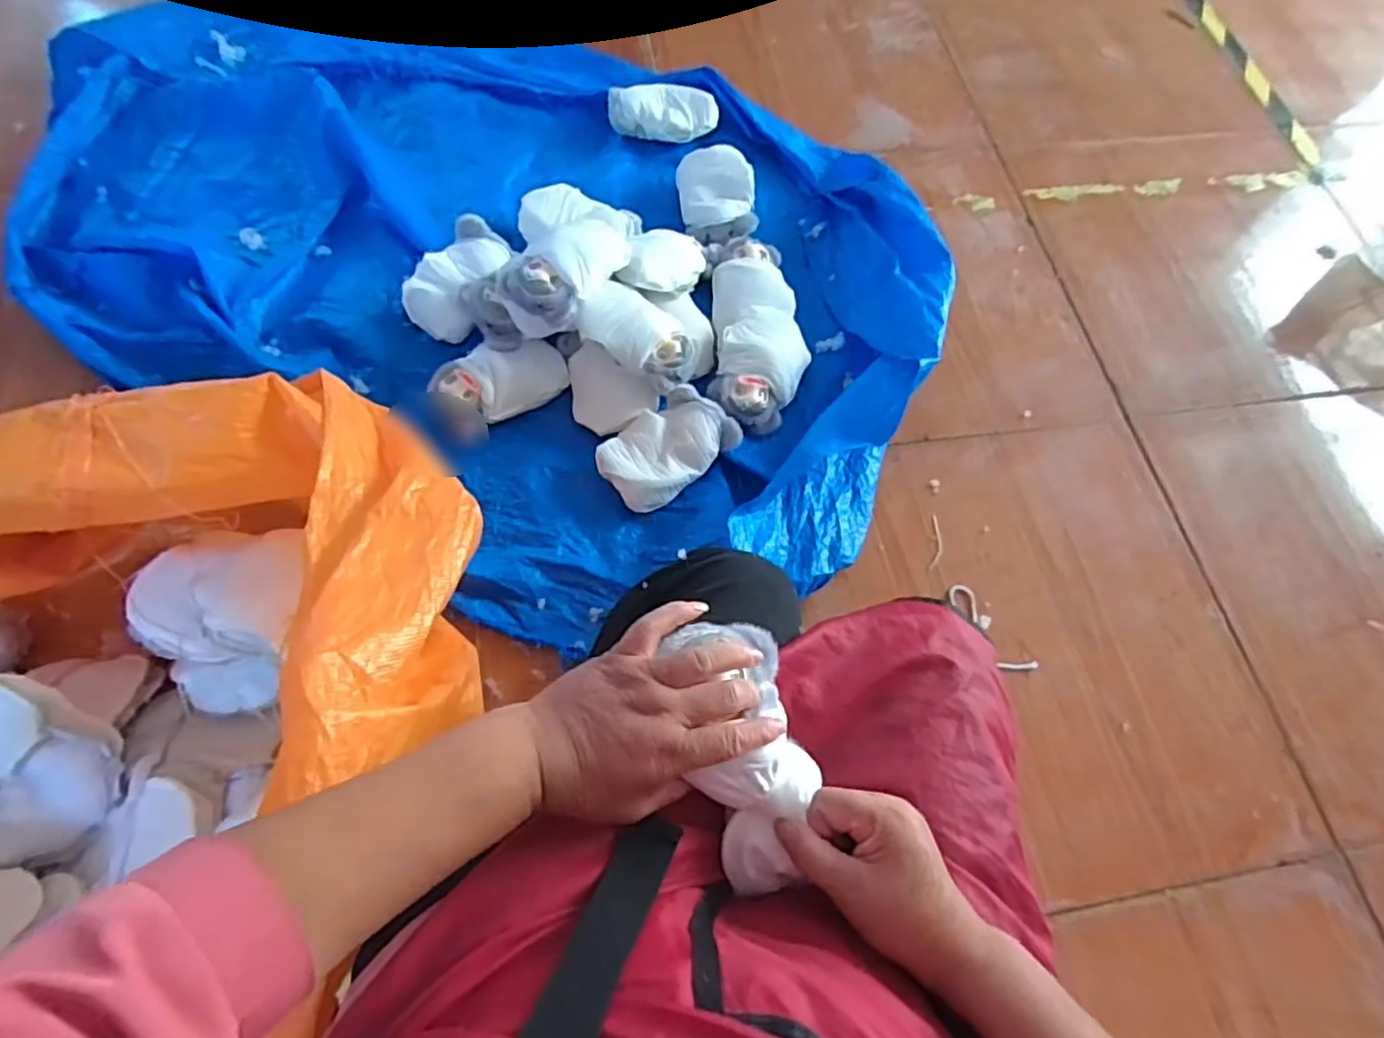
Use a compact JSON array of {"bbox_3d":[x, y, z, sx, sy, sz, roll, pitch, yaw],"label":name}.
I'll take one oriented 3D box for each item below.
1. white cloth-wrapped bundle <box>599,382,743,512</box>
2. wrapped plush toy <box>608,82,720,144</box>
[{"bbox_3d":[-0.033,-0.095,0.913,0.177,0.058,0.112,-35,73,-17],"label":"white cloth-wrapped bundle"},{"bbox_3d":[-0.048,-0.702,1.188,0.188,0.062,0.095,-6,67,-7],"label":"wrapped plush toy"}]

